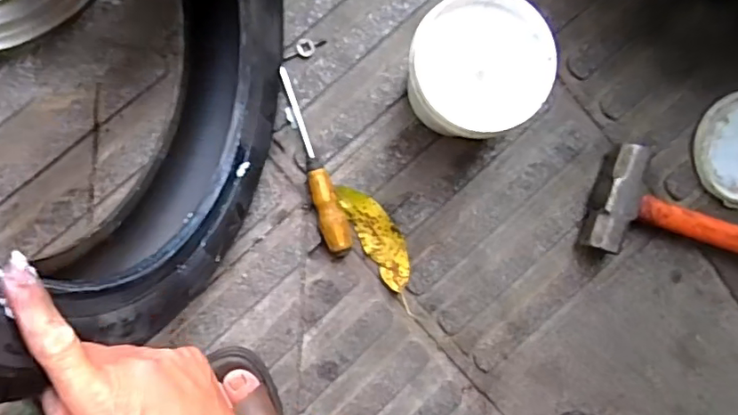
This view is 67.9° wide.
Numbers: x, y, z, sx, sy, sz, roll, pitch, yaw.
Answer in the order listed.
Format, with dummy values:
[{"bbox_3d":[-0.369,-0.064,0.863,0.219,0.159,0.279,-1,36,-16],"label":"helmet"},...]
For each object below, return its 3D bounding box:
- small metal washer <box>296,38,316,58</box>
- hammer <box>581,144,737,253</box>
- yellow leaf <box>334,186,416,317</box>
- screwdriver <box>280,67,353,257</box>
[{"bbox_3d":[-0.068,-0.172,0.591,0.020,0.004,0.020,0,92,-4],"label":"small metal washer"},{"bbox_3d":[0.404,0.041,0.627,0.325,0.052,0.118,22,91,-5],"label":"hammer"},{"bbox_3d":[0.017,0.040,0.600,0.042,0.016,0.152,-32,94,-2],"label":"yellow leaf"},{"bbox_3d":[-0.061,-0.045,0.584,0.028,0.026,0.204,-20,93,-3],"label":"screwdriver"}]

